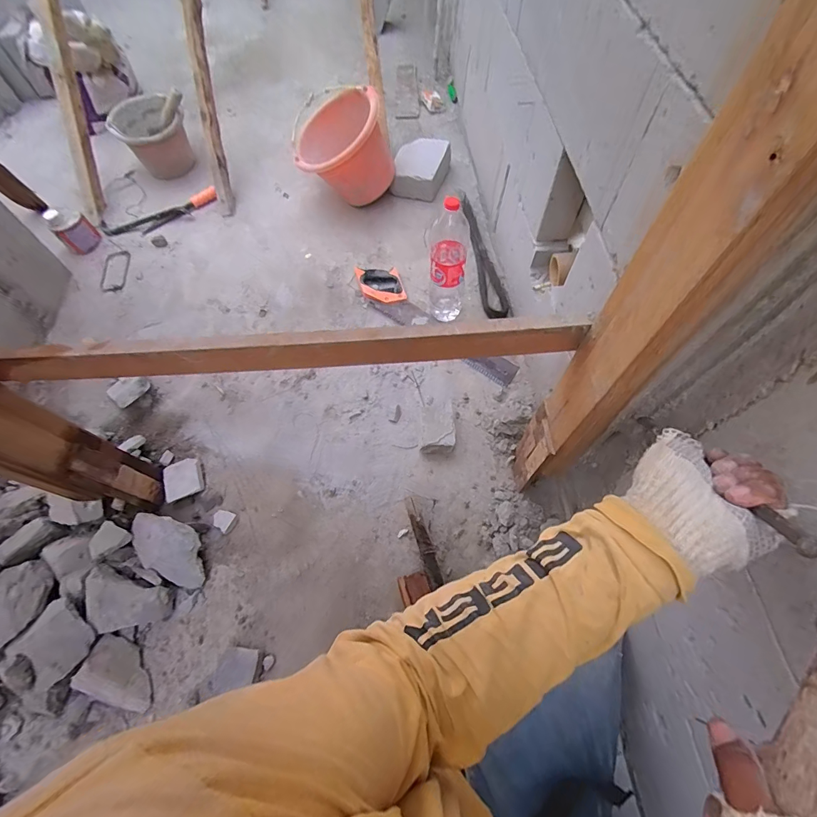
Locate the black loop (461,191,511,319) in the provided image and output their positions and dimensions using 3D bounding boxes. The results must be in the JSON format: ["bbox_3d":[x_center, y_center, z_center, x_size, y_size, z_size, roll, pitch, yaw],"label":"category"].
[{"bbox_3d":[0.207,-0.450,1.148,0.063,0.036,0.441,-8,63,-2],"label":"black loop"}]

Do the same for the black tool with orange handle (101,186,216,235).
[{"bbox_3d":[-0.776,-0.609,1.272,0.360,0.046,0.088,-29,66,-12],"label":"black tool with orange handle"}]

